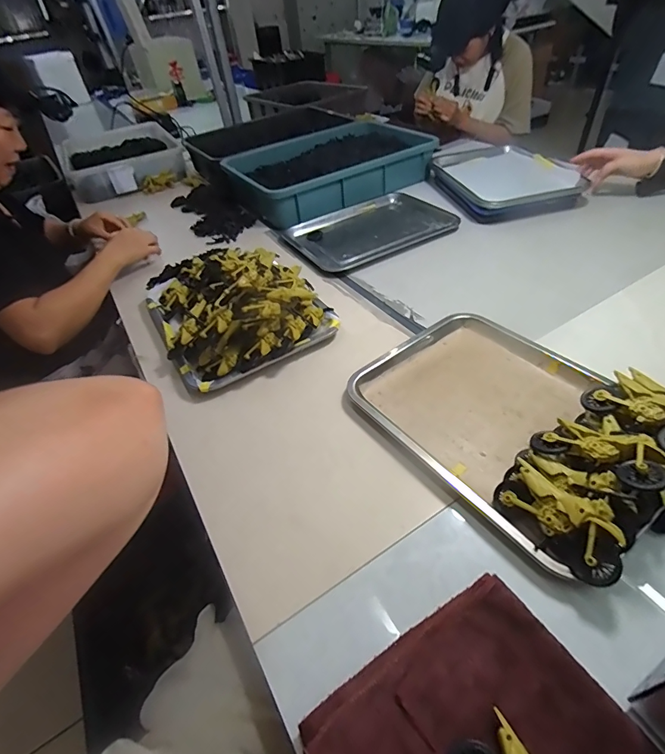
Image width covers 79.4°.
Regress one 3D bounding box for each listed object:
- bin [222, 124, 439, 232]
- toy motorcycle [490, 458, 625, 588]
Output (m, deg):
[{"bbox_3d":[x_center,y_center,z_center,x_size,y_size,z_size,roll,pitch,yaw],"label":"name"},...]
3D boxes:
[{"bbox_3d":[-0.020,-0.603,1.159,0.524,0.100,0.421,-25,45,-18],"label":"bin"},{"bbox_3d":[0.211,0.131,0.380,0.031,0.064,0.122,14,14,-39],"label":"toy motorcycle"}]

